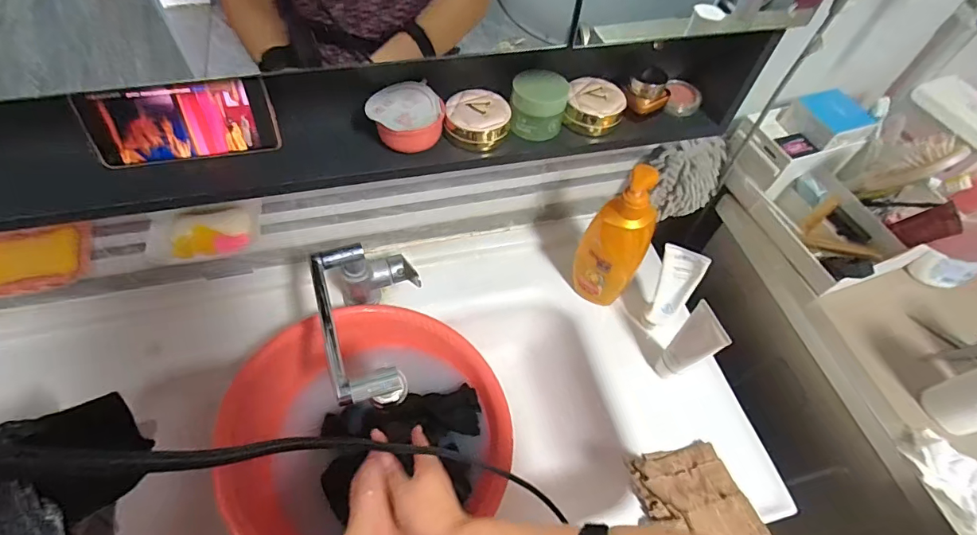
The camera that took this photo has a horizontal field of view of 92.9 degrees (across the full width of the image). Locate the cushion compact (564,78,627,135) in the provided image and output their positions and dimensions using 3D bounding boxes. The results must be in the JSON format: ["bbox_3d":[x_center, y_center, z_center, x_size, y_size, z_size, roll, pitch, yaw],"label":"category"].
[{"bbox_3d":[0.123,-0.185,0.541,0.065,0.040,0.060,11,55,3],"label":"cushion compact"}]

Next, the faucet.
[{"bbox_3d":[-0.151,0.079,0.601,0.109,0.151,0.218,-8,56,-10],"label":"faucet"}]

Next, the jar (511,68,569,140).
[{"bbox_3d":[0.056,-0.179,0.511,0.059,0.051,0.055,2,55,-3],"label":"jar"}]

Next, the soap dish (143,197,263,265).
[{"bbox_3d":[-0.348,-0.044,0.566,0.127,0.017,0.079,-10,56,-11],"label":"soap dish"}]

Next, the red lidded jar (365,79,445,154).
[{"bbox_3d":[-0.088,-0.158,0.496,0.074,0.046,0.062,-22,59,-19],"label":"red lidded jar"}]

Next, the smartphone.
[{"bbox_3d":[-0.299,-0.141,0.457,0.165,0.071,0.010,-10,36,-11],"label":"smartphone"}]

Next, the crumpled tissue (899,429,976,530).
[{"bbox_3d":[0.494,0.221,0.482,0.053,0.026,0.105,-18,58,-16],"label":"crumpled tissue"}]

